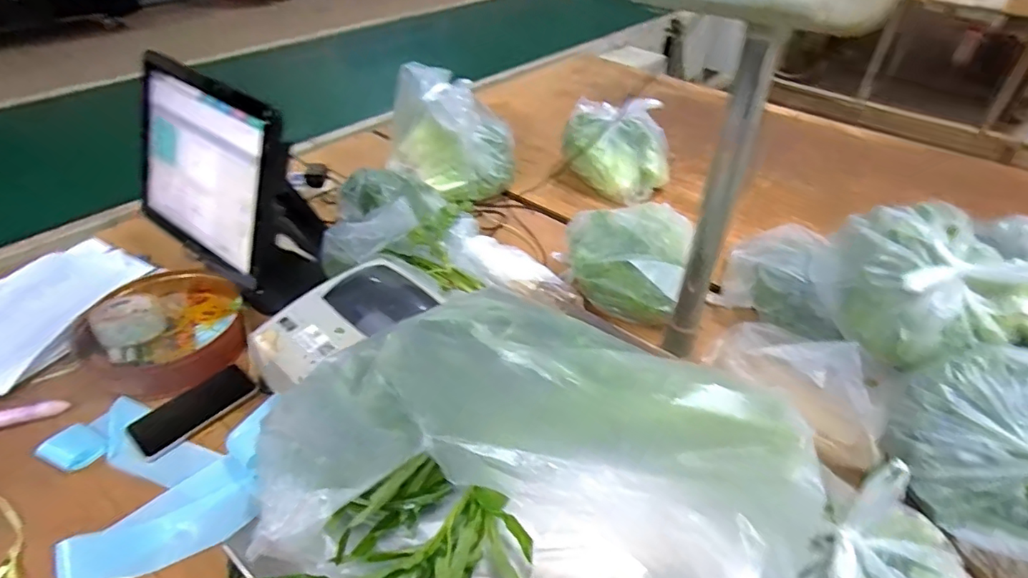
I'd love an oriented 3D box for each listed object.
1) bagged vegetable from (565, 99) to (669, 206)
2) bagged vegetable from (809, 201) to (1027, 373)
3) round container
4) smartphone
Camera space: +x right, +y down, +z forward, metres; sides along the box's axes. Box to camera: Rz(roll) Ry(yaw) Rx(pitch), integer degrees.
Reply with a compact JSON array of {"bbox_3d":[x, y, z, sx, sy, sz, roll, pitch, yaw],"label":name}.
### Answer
[{"bbox_3d":[0.226,-0.309,1.196,0.243,0.179,0.160,11,42,10],"label":"bagged vegetable"},{"bbox_3d":[0.553,-0.016,0.739,0.177,0.145,0.233,-15,44,-19],"label":"bagged vegetable"},{"bbox_3d":[-0.558,0.057,0.852,0.221,0.063,0.243,1,41,-1],"label":"round container"},{"bbox_3d":[-0.456,0.169,0.759,0.158,0.011,0.087,-35,54,-25],"label":"smartphone"}]

